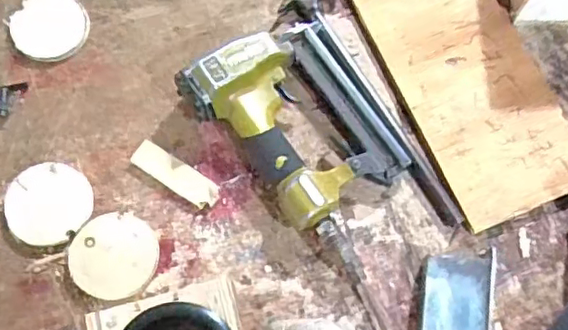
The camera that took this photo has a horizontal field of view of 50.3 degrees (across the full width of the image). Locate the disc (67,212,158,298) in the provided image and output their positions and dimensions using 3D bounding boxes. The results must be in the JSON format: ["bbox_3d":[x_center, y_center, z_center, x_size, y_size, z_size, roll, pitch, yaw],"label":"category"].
[{"bbox_3d":[-0.163,0.086,0.579,0.081,0.005,0.080,0,71,-1],"label":"disc"}]

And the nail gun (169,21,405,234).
[{"bbox_3d":[0.018,-0.049,0.601,0.155,0.054,0.199,-36,75,-12],"label":"nail gun"}]

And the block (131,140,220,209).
[{"bbox_3d":[-0.108,0.011,0.607,0.093,0.012,0.028,32,73,10],"label":"block"}]

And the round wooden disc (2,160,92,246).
[{"bbox_3d":[-0.232,0.037,0.595,0.081,0.011,0.080,0,71,-1],"label":"round wooden disc"}]

